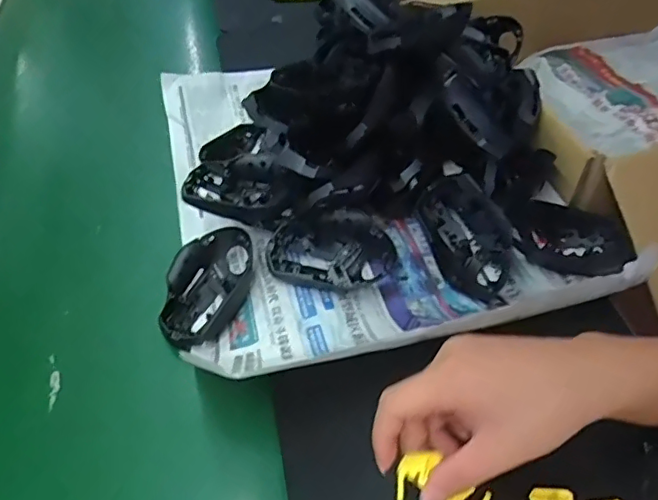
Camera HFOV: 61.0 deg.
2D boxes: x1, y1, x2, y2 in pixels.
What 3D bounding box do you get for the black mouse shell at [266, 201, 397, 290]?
[{"bbox_3d":[-0.001,-0.003,0.510,0.117,0.044,0.065,5,47,12],"label":"black mouse shell"}]

